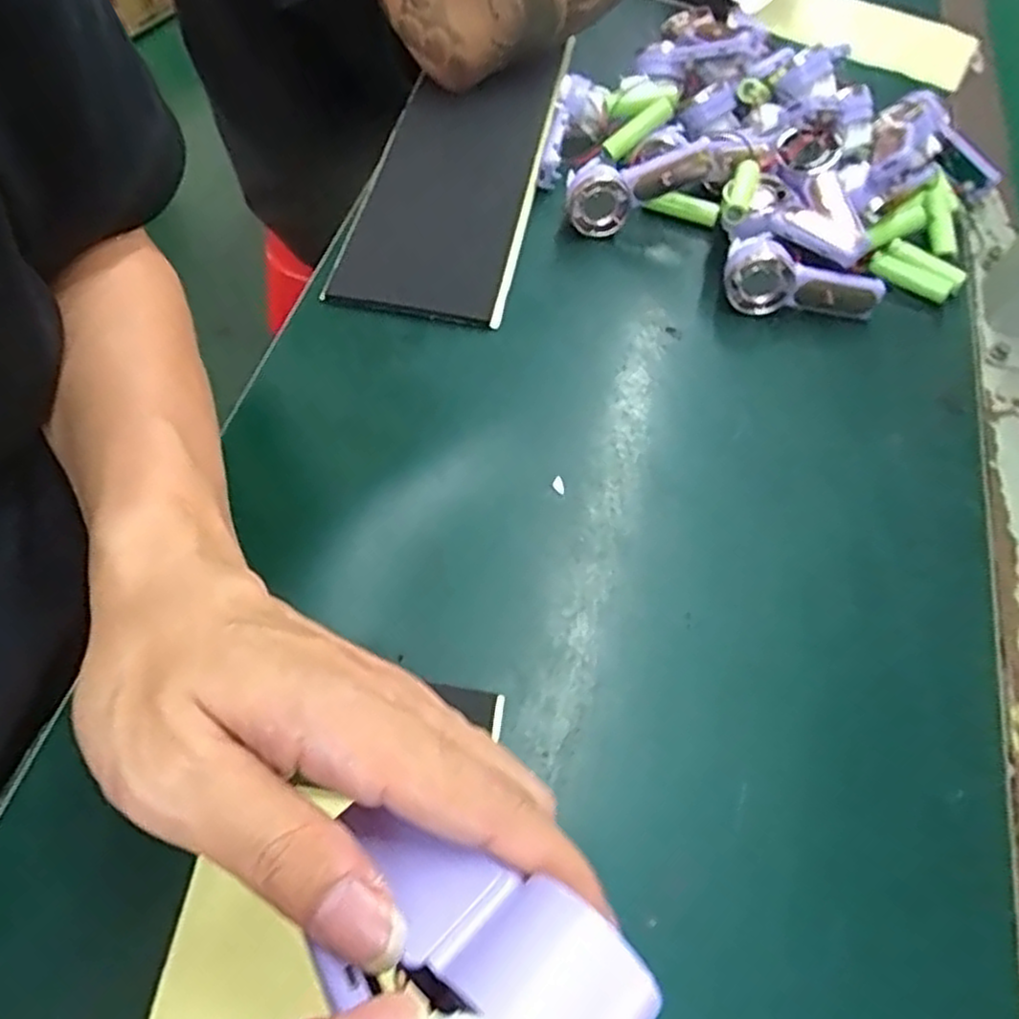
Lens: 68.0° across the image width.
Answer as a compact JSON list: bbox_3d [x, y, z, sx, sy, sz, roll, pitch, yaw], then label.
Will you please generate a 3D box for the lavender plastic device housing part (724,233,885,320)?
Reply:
[{"bbox_3d":[0.176,-0.132,0.455,0.091,0.042,0.030,14,59,5],"label":"lavender plastic device housing part"}]

